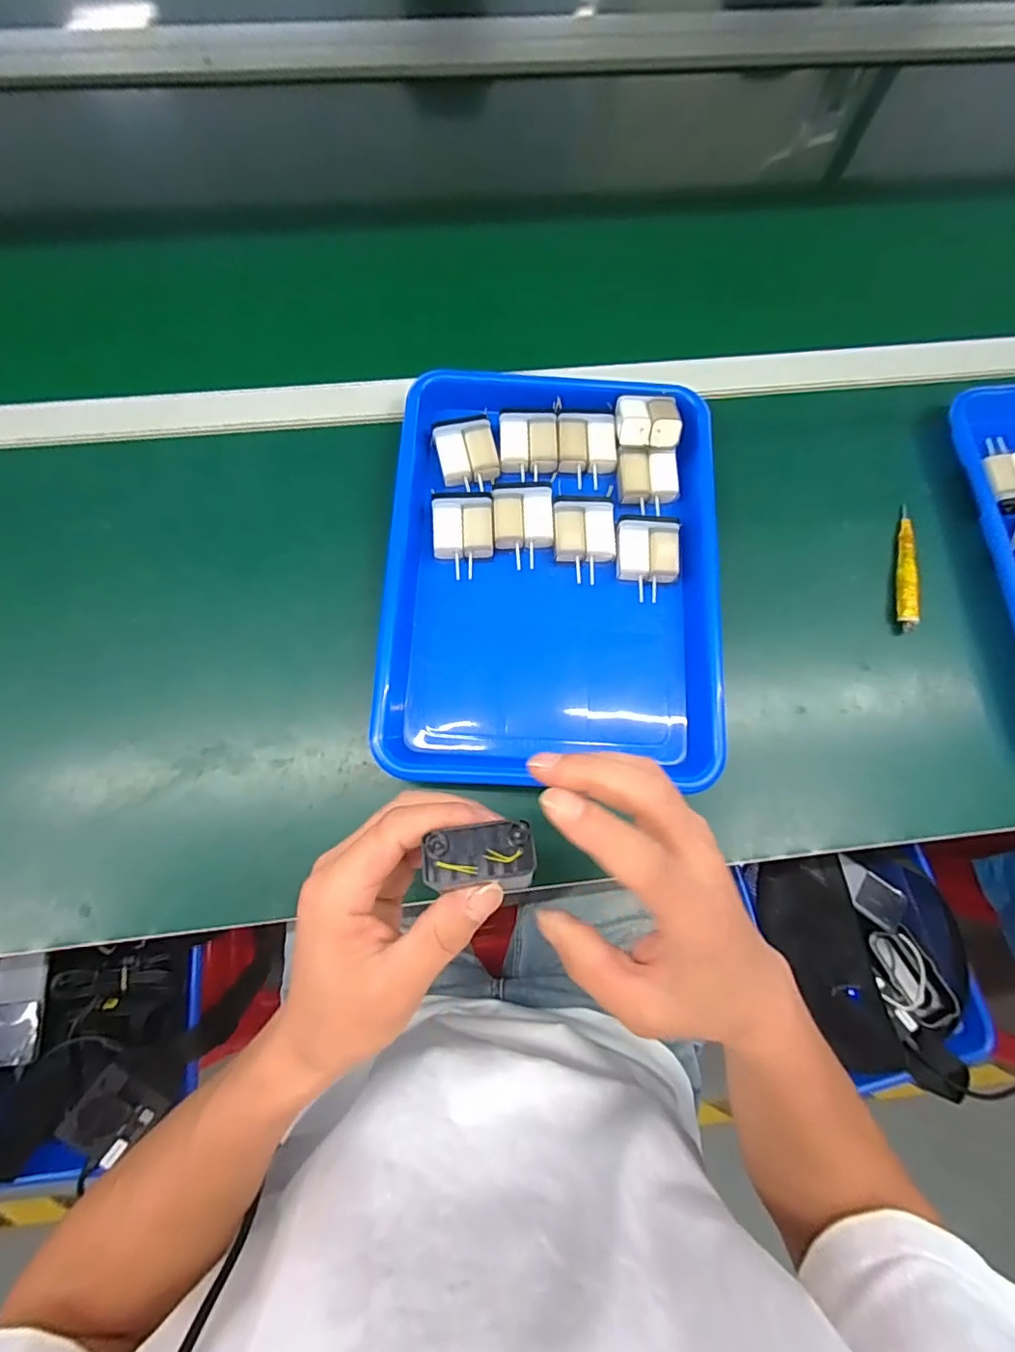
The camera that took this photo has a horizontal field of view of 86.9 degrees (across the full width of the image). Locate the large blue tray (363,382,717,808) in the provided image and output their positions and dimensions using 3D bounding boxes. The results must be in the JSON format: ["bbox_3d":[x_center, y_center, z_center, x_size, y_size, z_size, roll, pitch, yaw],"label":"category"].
[{"bbox_3d":[0.037,-0.082,0.417,0.250,0.047,0.329,3,75,-1],"label":"large blue tray"}]

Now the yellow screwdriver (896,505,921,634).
[{"bbox_3d":[0.337,-0.093,0.449,0.017,0.009,0.113,11,75,1],"label":"yellow screwdriver"}]

